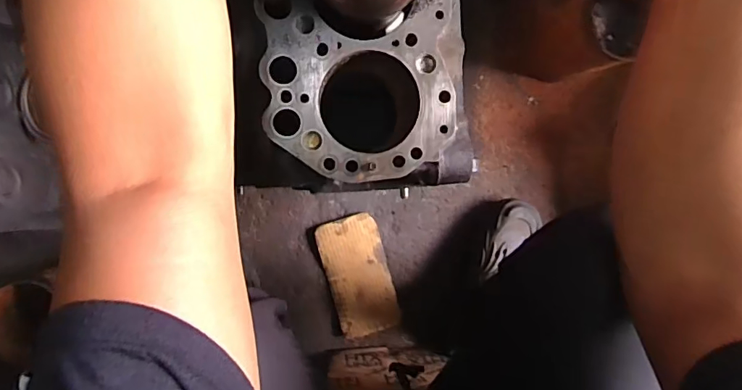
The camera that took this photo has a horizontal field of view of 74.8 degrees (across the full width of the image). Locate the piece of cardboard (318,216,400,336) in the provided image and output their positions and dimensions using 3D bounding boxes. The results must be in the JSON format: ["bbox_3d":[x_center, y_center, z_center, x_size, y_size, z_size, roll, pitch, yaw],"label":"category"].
[{"bbox_3d":[-0.018,0.130,0.781,0.098,0.016,0.190,-15,96,-4],"label":"piece of cardboard"}]

